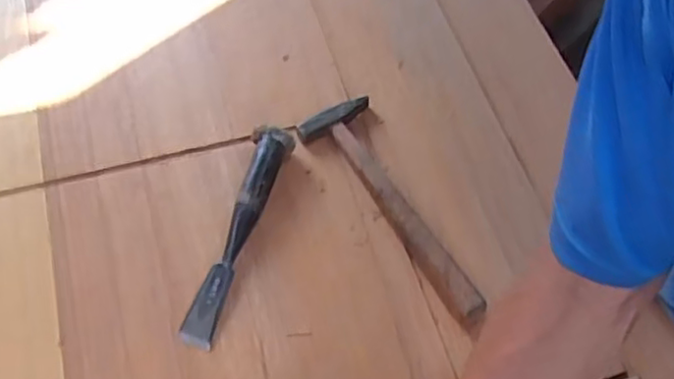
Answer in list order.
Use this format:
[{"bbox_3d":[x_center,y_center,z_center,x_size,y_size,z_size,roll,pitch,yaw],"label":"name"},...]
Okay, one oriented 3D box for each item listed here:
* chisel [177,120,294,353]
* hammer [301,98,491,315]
[{"bbox_3d":[-0.102,0.041,0.685,0.042,0.046,0.239,16,60,6],"label":"chisel"},{"bbox_3d":[0.057,0.020,0.703,0.082,0.029,0.273,-25,63,-15],"label":"hammer"}]

